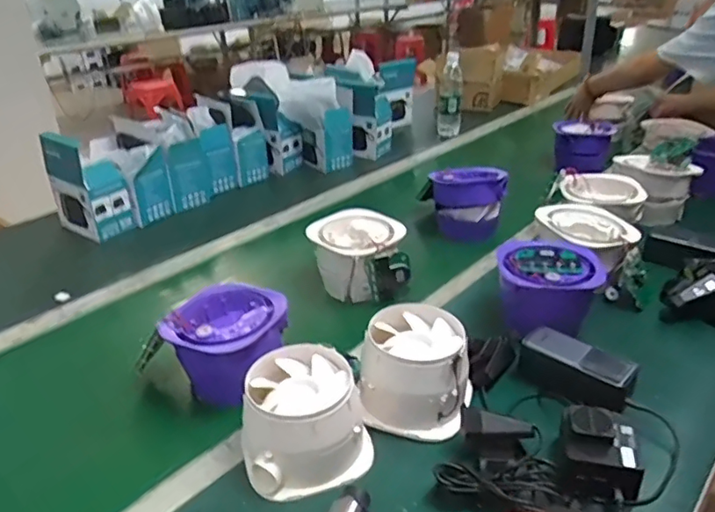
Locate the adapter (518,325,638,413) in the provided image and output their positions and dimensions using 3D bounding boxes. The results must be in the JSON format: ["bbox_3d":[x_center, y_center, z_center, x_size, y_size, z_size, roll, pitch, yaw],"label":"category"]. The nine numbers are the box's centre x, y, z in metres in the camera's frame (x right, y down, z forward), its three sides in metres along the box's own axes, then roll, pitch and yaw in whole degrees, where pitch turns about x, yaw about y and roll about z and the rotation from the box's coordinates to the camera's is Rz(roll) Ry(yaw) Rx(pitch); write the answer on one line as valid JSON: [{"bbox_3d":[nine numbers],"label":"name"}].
[{"bbox_3d":[0.274,0.144,0.734,0.134,0.059,0.053,20,34,33],"label":"adapter"}]

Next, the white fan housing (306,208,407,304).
[{"bbox_3d":[-0.004,0.007,0.979,0.151,0.122,0.139,-2,28,1],"label":"white fan housing"}]

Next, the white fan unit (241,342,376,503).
[{"bbox_3d":[-0.058,0.178,0.647,0.137,0.101,0.126,-9,29,-17],"label":"white fan unit"}]

